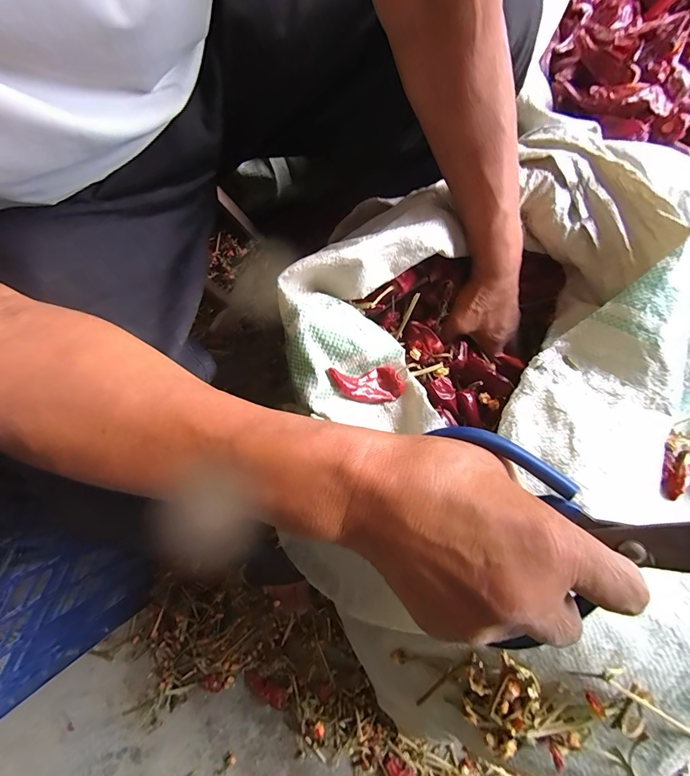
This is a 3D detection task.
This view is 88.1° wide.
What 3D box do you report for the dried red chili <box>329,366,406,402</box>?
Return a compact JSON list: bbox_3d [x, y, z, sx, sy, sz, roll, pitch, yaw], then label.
[{"bbox_3d":[0.020,-0.003,0.339,0.071,0.015,0.032,1,76,-20],"label":"dried red chili"}]

